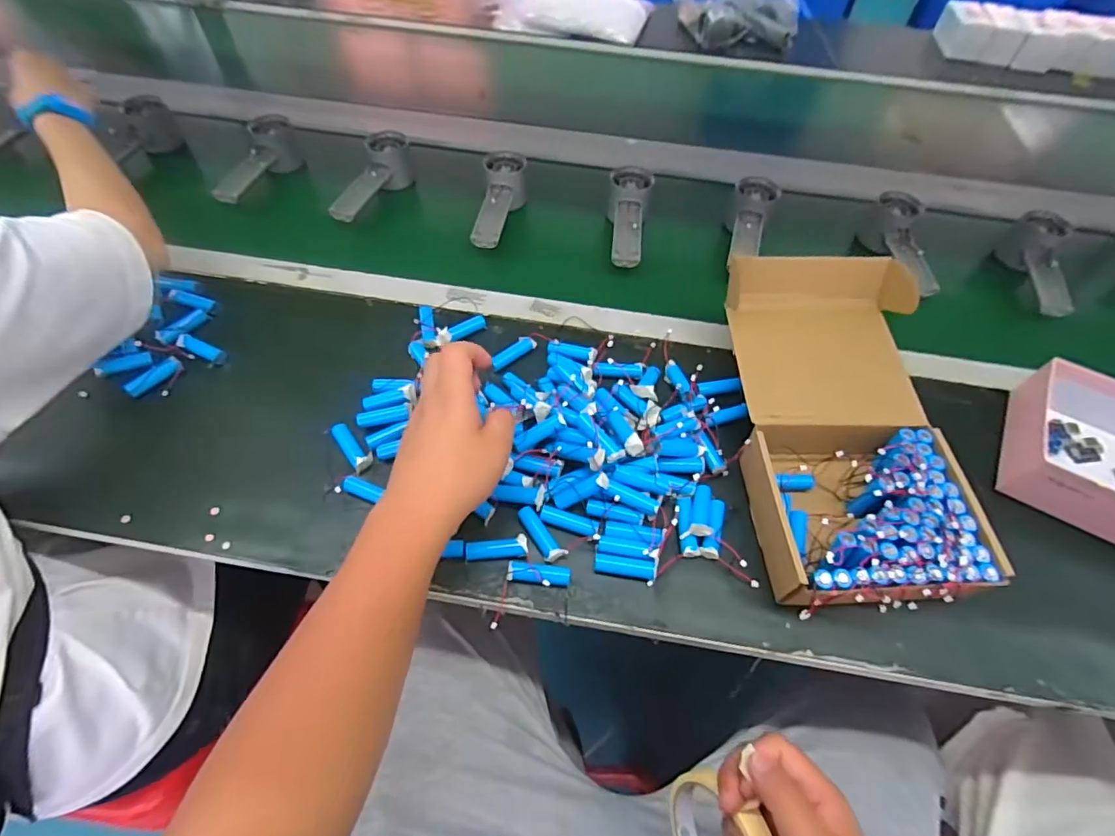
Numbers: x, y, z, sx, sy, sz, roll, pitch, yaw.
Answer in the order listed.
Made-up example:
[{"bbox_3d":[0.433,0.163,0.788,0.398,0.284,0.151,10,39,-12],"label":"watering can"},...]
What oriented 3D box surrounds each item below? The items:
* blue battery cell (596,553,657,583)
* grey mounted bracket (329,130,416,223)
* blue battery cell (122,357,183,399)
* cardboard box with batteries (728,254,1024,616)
[{"bbox_3d":[0.055,0.122,0.431,0.049,0.012,0.014,10,57,3],"label":"blue battery cell"},{"bbox_3d":[-0.241,-0.313,0.693,0.055,0.052,0.152,12,57,5],"label":"grey mounted bracket"},{"bbox_3d":[-0.399,-0.041,0.520,0.017,0.015,0.052,30,60,16],"label":"blue battery cell"},{"bbox_3d":[0.252,0.000,0.469,0.164,0.090,0.319,1,56,-3],"label":"cardboard box with batteries"}]

